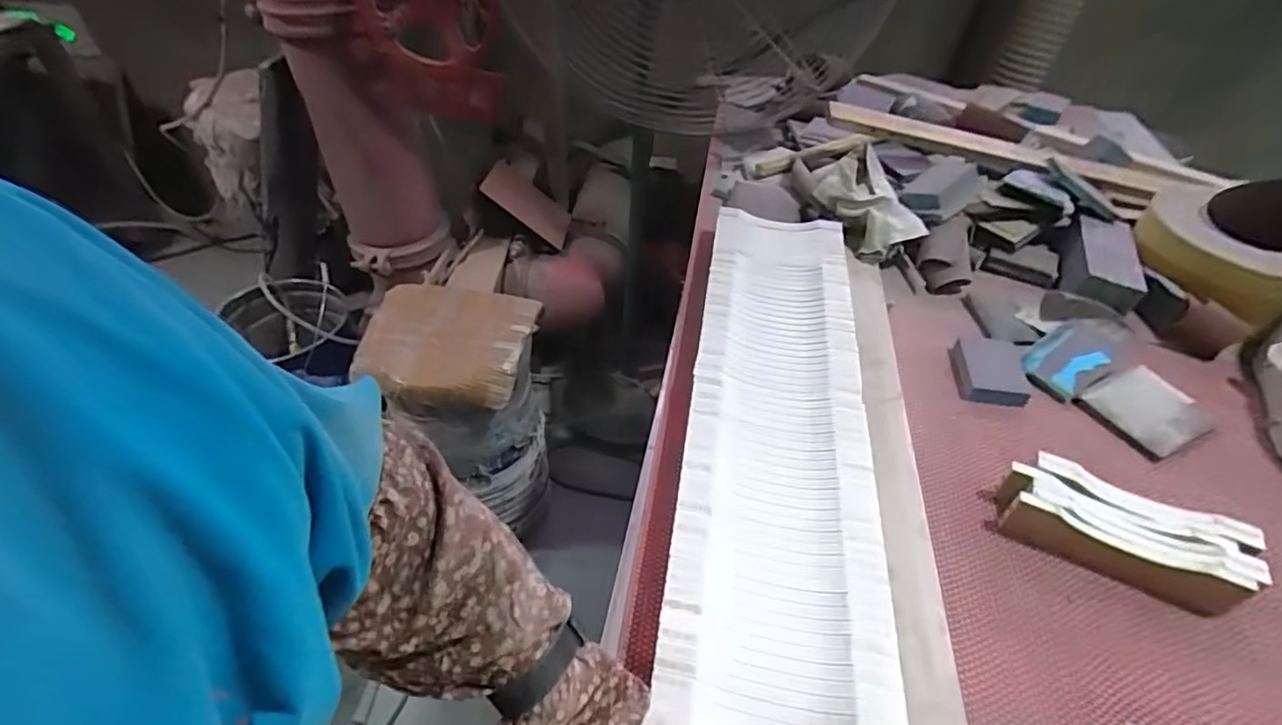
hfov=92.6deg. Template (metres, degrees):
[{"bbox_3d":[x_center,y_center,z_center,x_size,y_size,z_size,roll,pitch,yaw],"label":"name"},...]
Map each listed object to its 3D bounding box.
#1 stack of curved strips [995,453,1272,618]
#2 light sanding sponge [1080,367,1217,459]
[{"bbox_3d":[0.477,0.165,0.609,0.211,0.046,0.090,20,47,19],"label":"stack of curved strips"},{"bbox_3d":[0.628,0.056,0.753,0.119,0.022,0.106,-19,47,-20],"label":"light sanding sponge"}]

